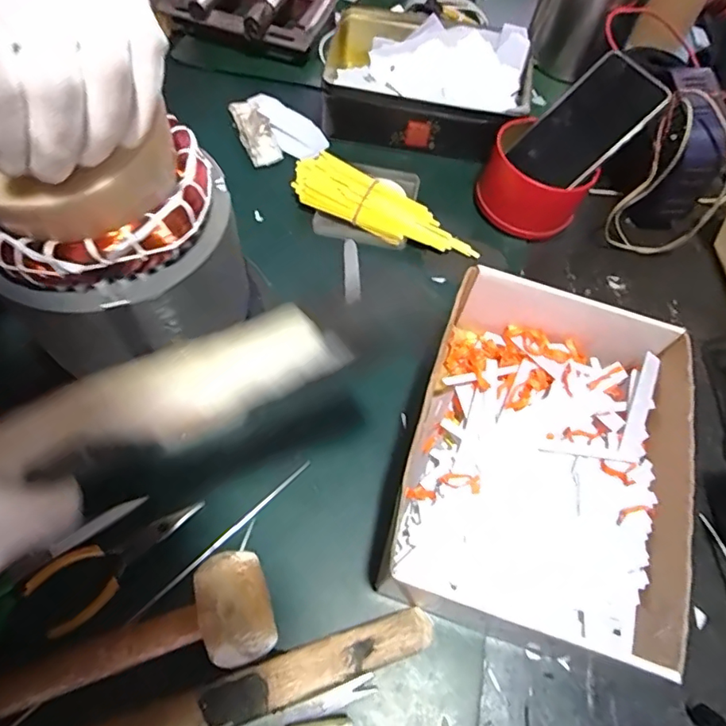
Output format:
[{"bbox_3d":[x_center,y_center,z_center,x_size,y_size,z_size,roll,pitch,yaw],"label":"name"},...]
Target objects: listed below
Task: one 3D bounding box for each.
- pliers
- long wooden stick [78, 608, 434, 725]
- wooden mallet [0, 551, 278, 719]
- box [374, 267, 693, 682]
[{"bbox_3d":[-0.168,0.130,0.361,0.113,0.012,0.044,-37,68,-21],"label":"pliers"},{"bbox_3d":[-0.089,0.207,0.318,0.271,0.027,0.028,-15,63,-11],"label":"long wooden stick"},{"bbox_3d":[-0.145,0.172,0.317,0.182,0.036,0.064,-17,63,-12],"label":"wooden mallet"},{"bbox_3d":[0.133,0.064,0.386,0.195,0.077,0.249,15,61,6],"label":"box"}]

